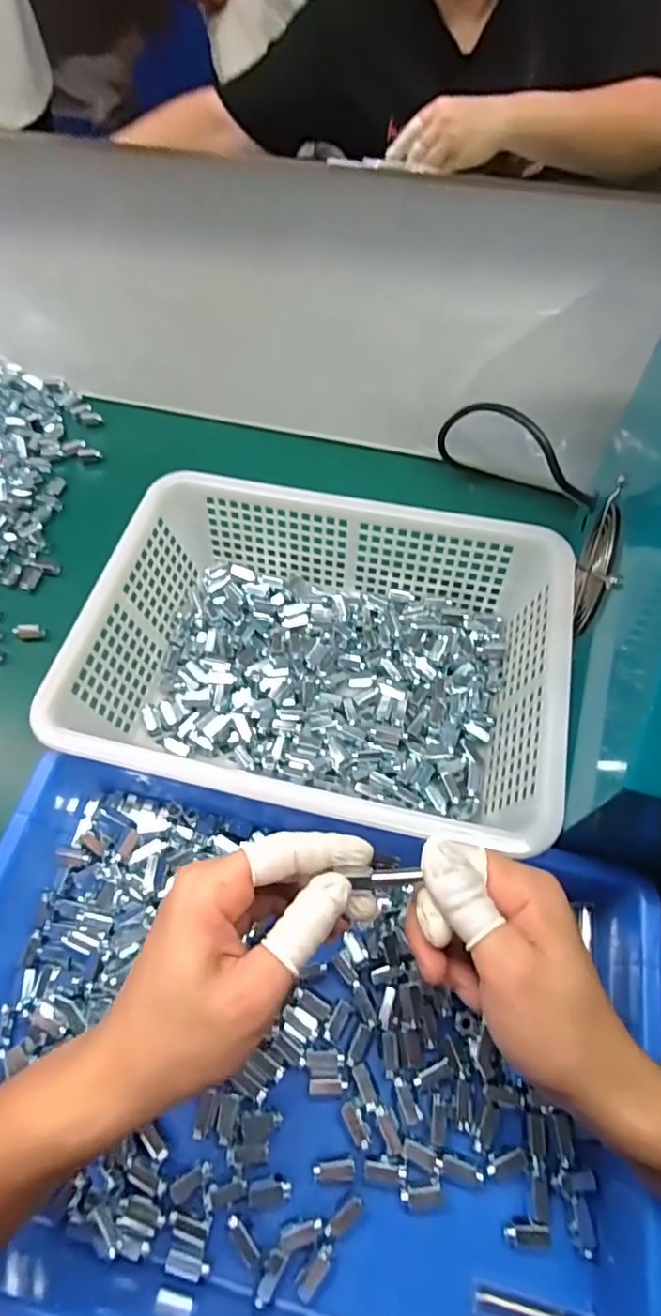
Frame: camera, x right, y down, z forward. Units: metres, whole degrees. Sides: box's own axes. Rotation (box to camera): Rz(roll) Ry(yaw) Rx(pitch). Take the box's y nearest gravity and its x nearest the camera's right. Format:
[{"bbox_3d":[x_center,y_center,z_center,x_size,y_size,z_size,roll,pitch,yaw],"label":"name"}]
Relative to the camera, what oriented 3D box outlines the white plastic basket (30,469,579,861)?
[{"bbox_3d":[-0.002,-0.005,0.412,0.312,0.083,0.221,13,62,9],"label":"white plastic basket"}]

